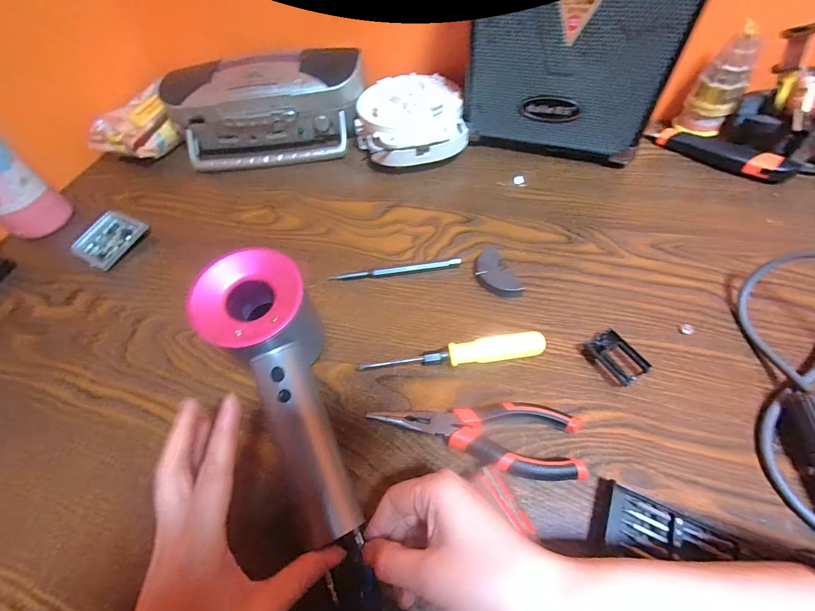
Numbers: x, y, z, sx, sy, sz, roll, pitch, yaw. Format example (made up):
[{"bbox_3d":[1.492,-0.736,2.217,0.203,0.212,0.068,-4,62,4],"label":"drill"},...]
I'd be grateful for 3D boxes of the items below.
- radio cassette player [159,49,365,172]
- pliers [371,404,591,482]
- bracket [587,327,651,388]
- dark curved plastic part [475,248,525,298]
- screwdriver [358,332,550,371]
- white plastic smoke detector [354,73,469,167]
[{"bbox_3d":[-0.186,-0.265,0.484,0.262,0.098,0.113,-9,57,-1],"label":"radio cassette player"},{"bbox_3d":[0.051,0.095,0.271,0.153,0.017,0.049,9,59,11],"label":"pliers"},{"bbox_3d":[0.175,0.043,0.295,0.024,0.017,0.043,-29,59,-13],"label":"bracket"},{"bbox_3d":[0.086,-0.030,0.352,0.033,0.014,0.062,-21,58,-8],"label":"dark curved plastic part"},{"bbox_3d":[0.039,0.044,0.305,0.155,0.019,0.019,-9,57,-1],"label":"screwdriver"},{"bbox_3d":[0.004,-0.242,0.474,0.136,0.064,0.133,-2,57,4],"label":"white plastic smoke detector"}]

